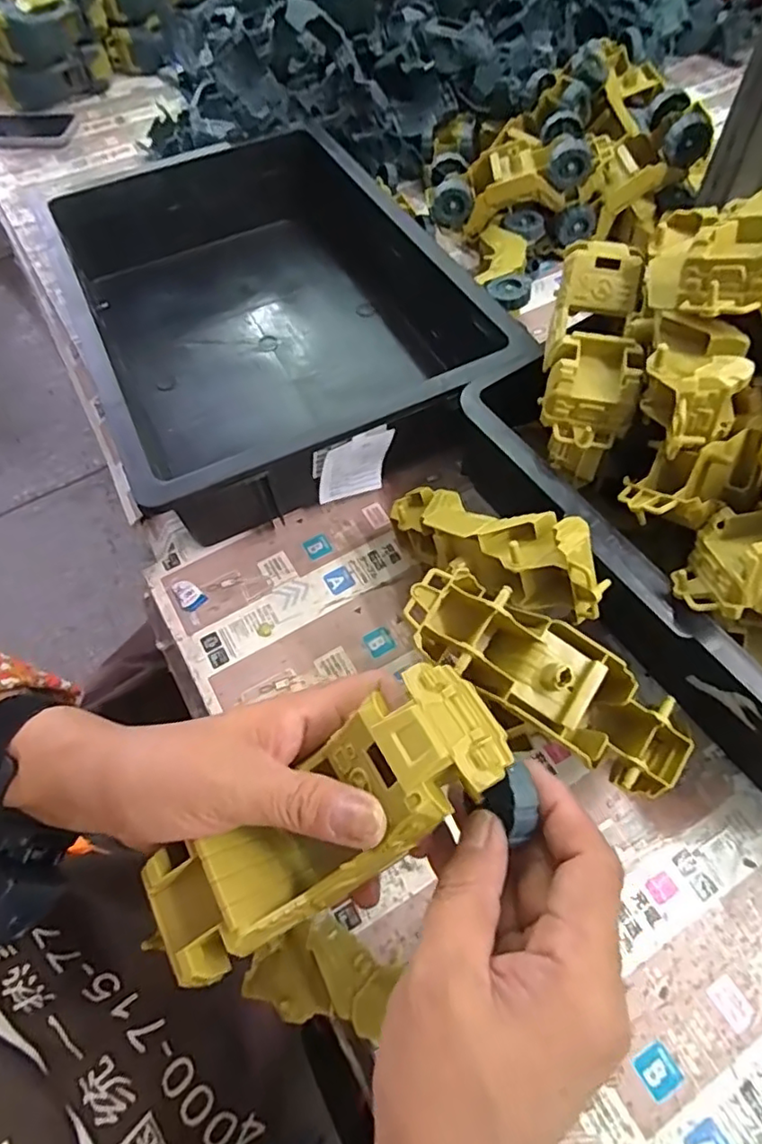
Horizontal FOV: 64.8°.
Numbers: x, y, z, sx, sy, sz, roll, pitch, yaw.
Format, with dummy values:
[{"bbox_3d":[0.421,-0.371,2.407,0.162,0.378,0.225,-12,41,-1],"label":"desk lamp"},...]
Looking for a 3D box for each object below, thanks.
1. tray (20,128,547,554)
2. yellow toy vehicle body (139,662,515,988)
[{"bbox_3d":[-0.116,-0.246,0.568,0.339,0.113,0.462,-21,62,-8],"label":"tray"},{"bbox_3d":[-0.022,0.108,0.252,0.165,0.052,0.055,-38,64,5],"label":"yellow toy vehicle body"}]

